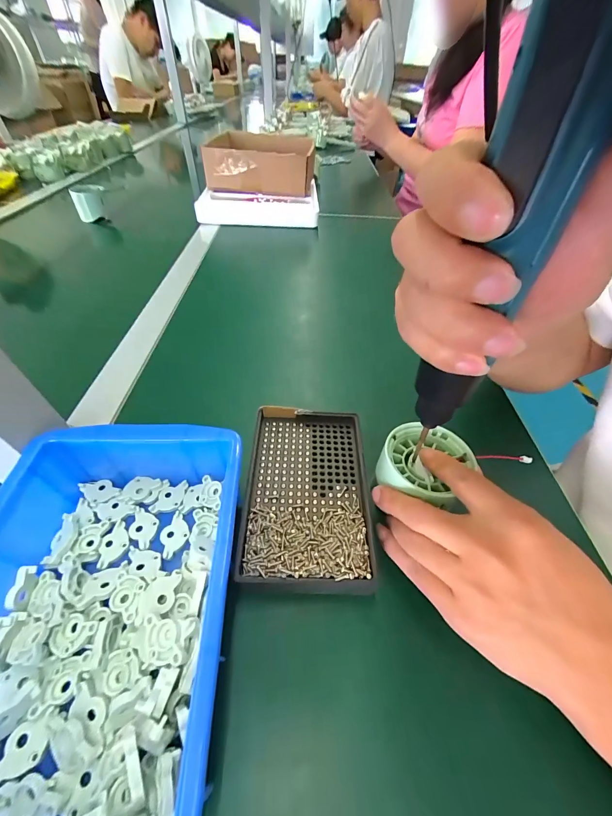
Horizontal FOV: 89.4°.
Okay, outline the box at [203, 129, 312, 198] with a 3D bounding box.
[{"bbox_3d":[-0.093,-0.561,0.698,0.217,0.078,0.259,4,48,1],"label":"box"}]

